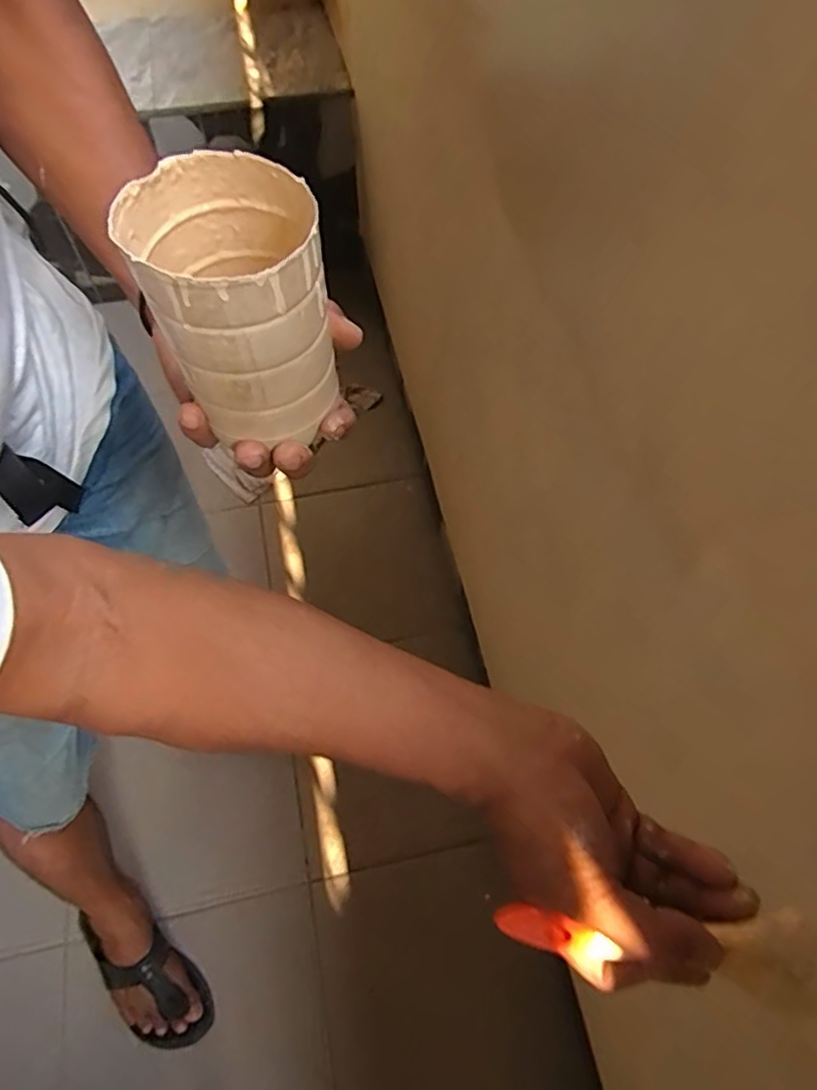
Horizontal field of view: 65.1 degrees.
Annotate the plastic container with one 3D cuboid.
[{"bbox_3d":[-0.083,-0.118,0.328,0.077,0.117,0.085,-12,59,-5],"label":"plastic container"}]

